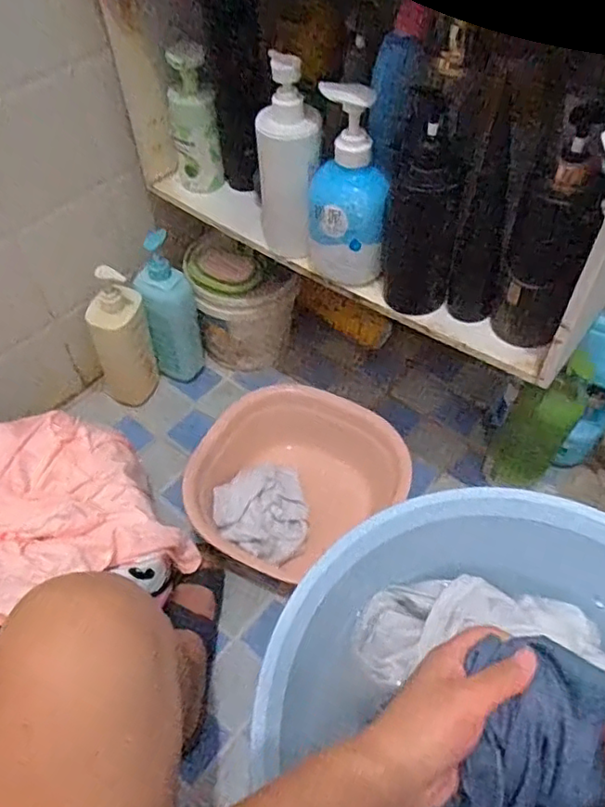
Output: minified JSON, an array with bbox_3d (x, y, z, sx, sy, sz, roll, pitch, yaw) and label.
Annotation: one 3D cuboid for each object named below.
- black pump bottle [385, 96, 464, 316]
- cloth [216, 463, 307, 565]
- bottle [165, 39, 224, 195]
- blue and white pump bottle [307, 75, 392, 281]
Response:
[{"bbox_3d":[0.121,-0.188,0.604,0.069,0.195,0.069,5,52,6],"label":"black pump bottle"},{"bbox_3d":[-0.055,0.151,0.812,0.123,0.046,0.132,-11,52,-7],"label":"cloth"},{"bbox_3d":[-0.136,-0.348,0.746,0.054,0.163,0.046,-15,52,-10],"label":"bottle"},{"bbox_3d":[0.046,-0.209,0.608,0.078,0.194,0.067,1,51,3],"label":"blue and white pump bottle"}]

